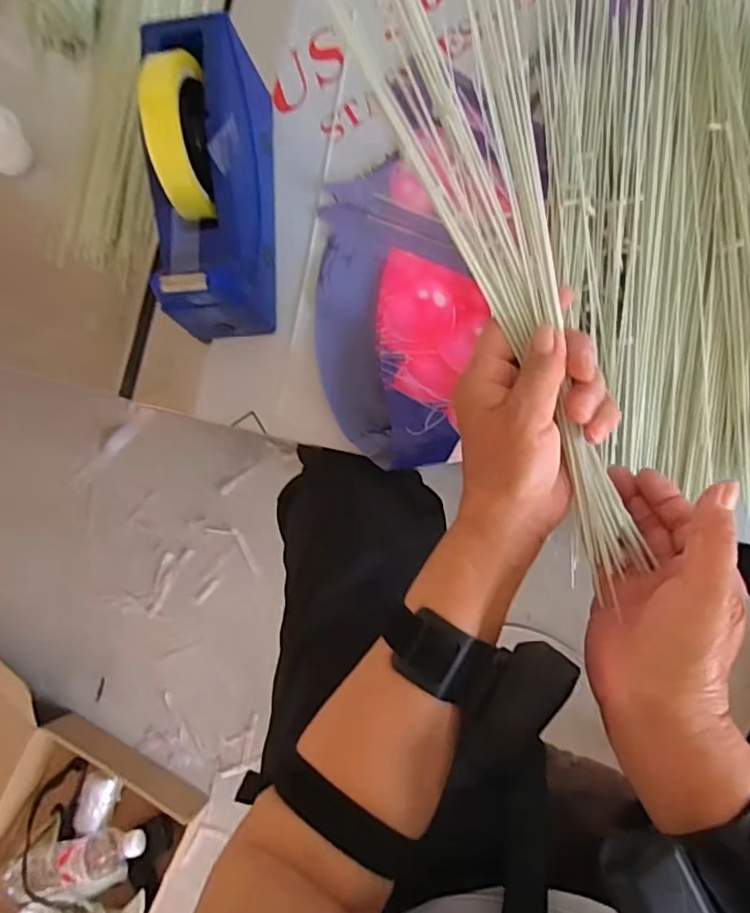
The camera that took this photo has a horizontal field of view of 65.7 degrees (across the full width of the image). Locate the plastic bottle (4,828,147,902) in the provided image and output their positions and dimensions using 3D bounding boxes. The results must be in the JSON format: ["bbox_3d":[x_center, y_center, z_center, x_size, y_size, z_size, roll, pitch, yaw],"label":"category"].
[{"bbox_3d":[-0.446,0.603,0.867,0.233,0.063,0.073,-23,83,4],"label":"plastic bottle"}]

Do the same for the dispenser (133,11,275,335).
[{"bbox_3d":[-0.121,-0.200,0.418,0.064,0.126,0.197,-1,85,7],"label":"dispenser"}]

